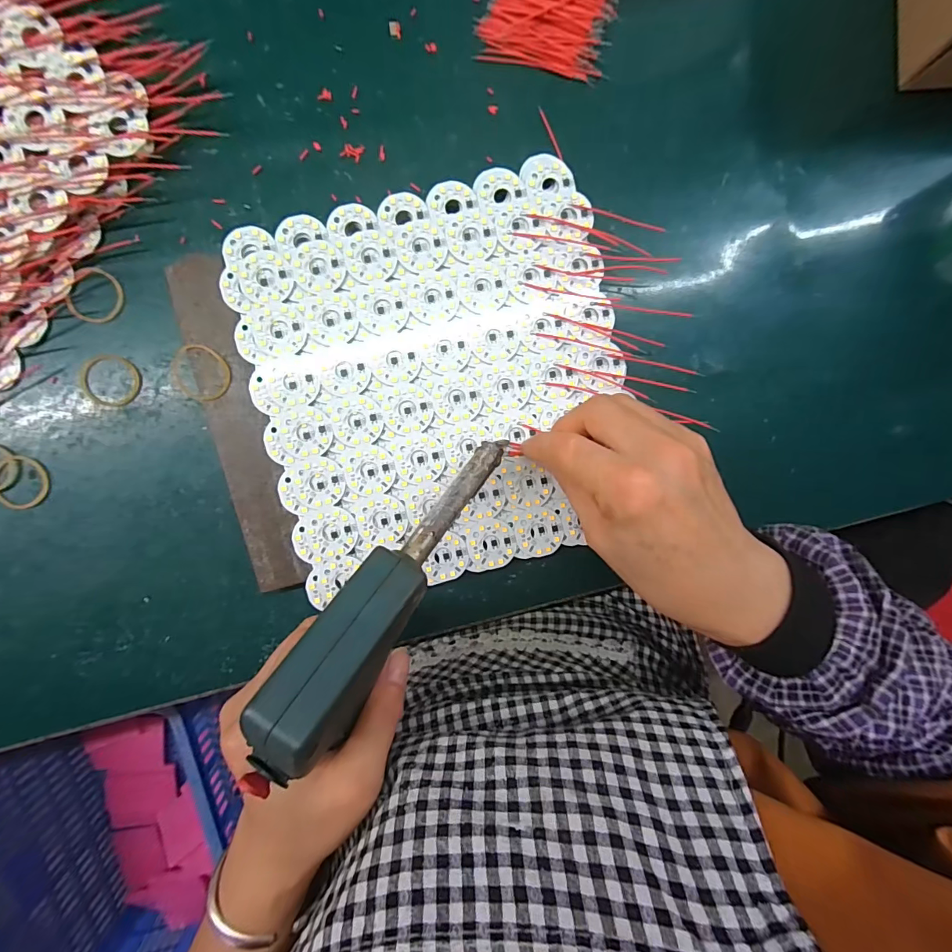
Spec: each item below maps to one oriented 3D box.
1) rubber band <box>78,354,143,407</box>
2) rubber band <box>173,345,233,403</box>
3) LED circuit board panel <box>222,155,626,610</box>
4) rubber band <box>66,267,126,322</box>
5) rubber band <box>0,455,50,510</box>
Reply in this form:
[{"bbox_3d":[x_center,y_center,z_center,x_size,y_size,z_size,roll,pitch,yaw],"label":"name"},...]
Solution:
[{"bbox_3d":[-0.223,-0.058,0.268,0.036,0.004,0.031,8,93,-5],"label":"rubber band"},{"bbox_3d":[-0.163,-0.060,0.259,0.038,0.004,0.033,29,91,-6],"label":"rubber band"},{"bbox_3d":[-0.018,-0.055,0.270,0.218,0.004,0.226,-15,93,-4],"label":"LED circuit board panel"},{"bbox_3d":[-0.228,-0.108,0.264,0.029,0.004,0.032,24,94,-6],"label":"rubber band"},{"bbox_3d":[-0.275,0.004,0.263,0.031,0.004,0.030,0,94,-5],"label":"rubber band"}]

